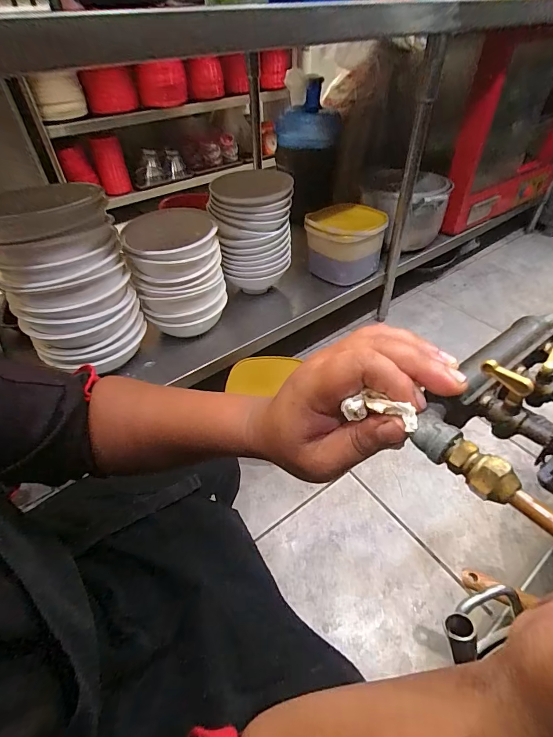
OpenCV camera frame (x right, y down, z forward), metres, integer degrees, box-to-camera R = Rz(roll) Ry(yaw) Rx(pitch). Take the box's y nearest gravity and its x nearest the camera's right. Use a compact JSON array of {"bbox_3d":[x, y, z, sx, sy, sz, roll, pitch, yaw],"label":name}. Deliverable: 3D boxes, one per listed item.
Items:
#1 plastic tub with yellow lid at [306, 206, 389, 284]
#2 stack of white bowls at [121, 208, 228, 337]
[{"bbox_3d":[0.214,-0.403,1.176,0.232,0.170,0.203,5,45,8],"label":"plastic tub with yellow lid"},{"bbox_3d":[-0.249,-0.237,0.962,0.211,0.263,0.210,-9,45,-7],"label":"stack of white bowls"}]

